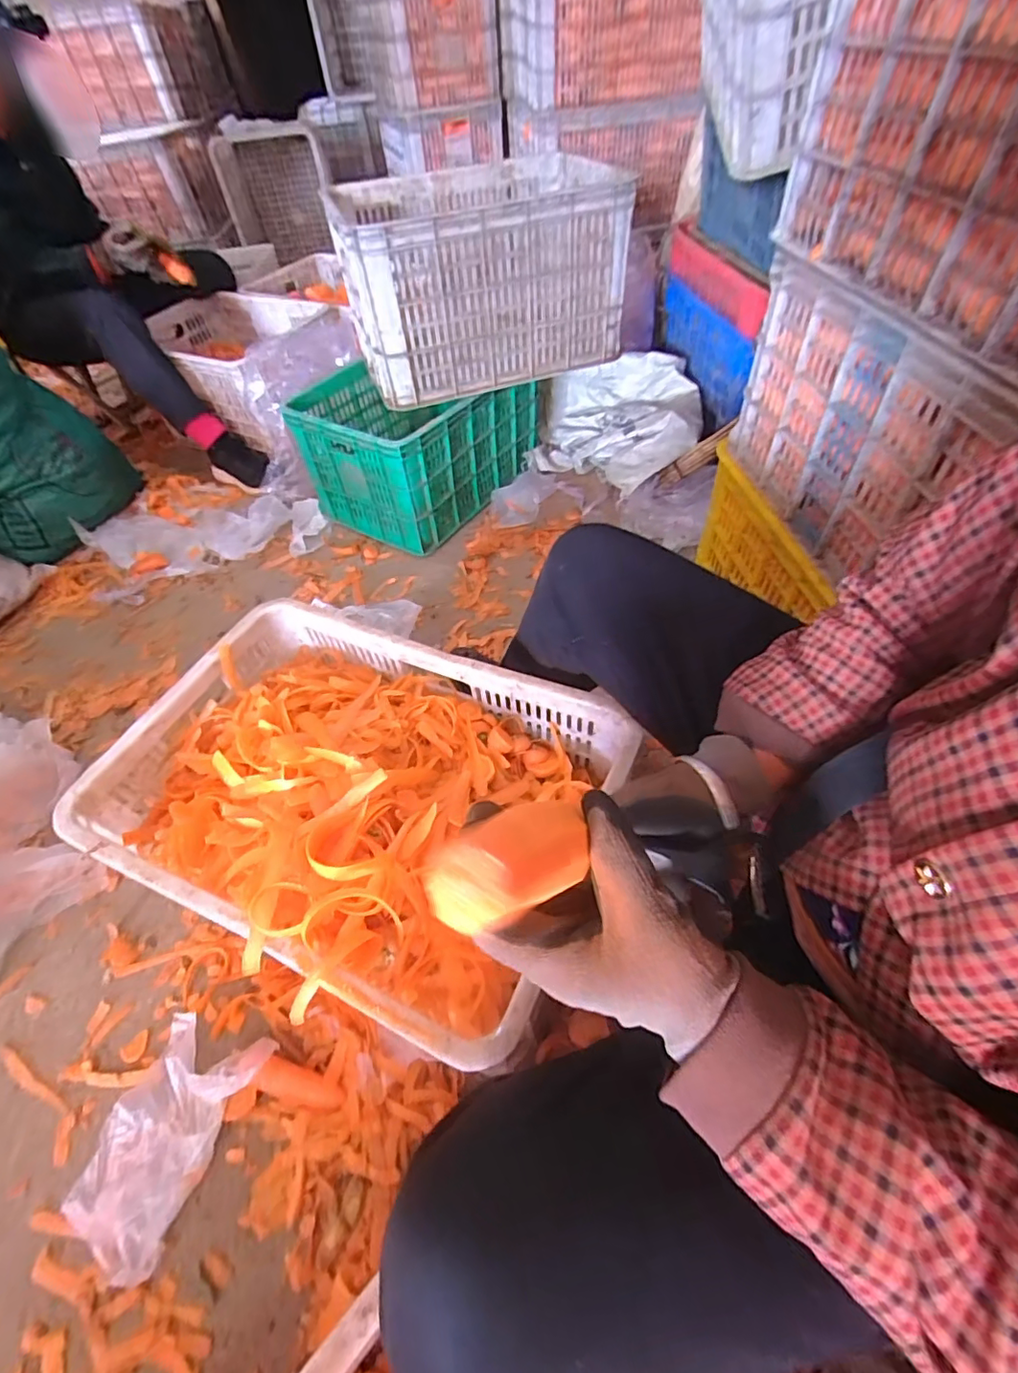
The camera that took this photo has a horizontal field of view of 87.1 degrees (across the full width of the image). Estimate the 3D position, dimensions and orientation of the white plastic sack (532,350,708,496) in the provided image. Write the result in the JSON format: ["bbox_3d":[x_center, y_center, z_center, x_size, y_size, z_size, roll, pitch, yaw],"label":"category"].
[{"bbox_3d":[0.250,-0.610,1.274,0.377,0.161,0.416,4,53,7],"label":"white plastic sack"}]

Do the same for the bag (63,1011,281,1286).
[{"bbox_3d":[-0.374,0.481,0.586,0.140,0.047,0.214,17,56,16],"label":"bag"}]

